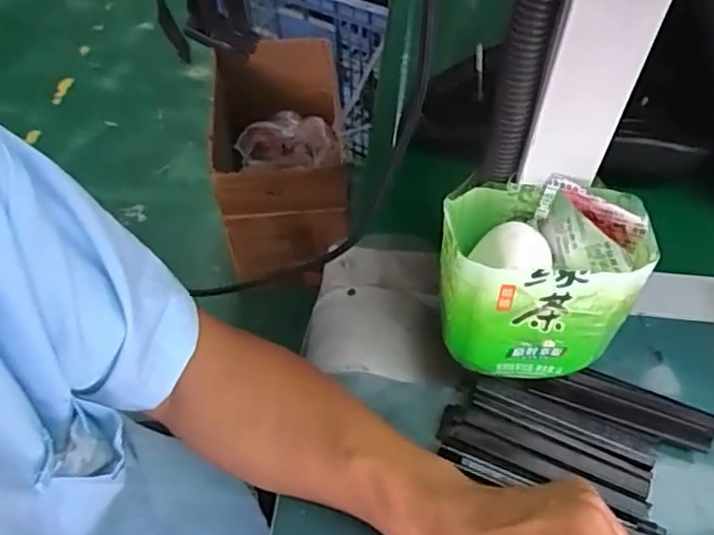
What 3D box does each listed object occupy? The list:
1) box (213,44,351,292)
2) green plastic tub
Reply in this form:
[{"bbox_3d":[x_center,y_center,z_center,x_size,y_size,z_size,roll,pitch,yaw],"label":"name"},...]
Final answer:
[{"bbox_3d":[-0.159,-0.249,1.261,0.251,0.283,0.412,-4,54,-2],"label":"box"},{"bbox_3d":[0.102,0.004,0.349,0.106,0.088,0.082,3,55,3],"label":"green plastic tub"}]

